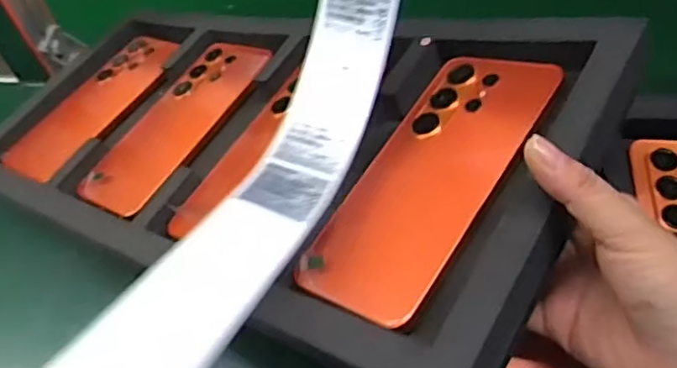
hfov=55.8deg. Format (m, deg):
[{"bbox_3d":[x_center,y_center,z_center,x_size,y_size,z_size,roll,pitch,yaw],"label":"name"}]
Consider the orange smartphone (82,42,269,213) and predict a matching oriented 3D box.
[{"bbox_3d":[-0.124,-0.049,0.487,0.080,0.016,0.168,15,60,27],"label":"orange smartphone"}]

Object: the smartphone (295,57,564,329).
[{"bbox_3d":[0.050,-0.007,0.332,0.087,0.013,0.167,18,62,45],"label":"smartphone"}]

